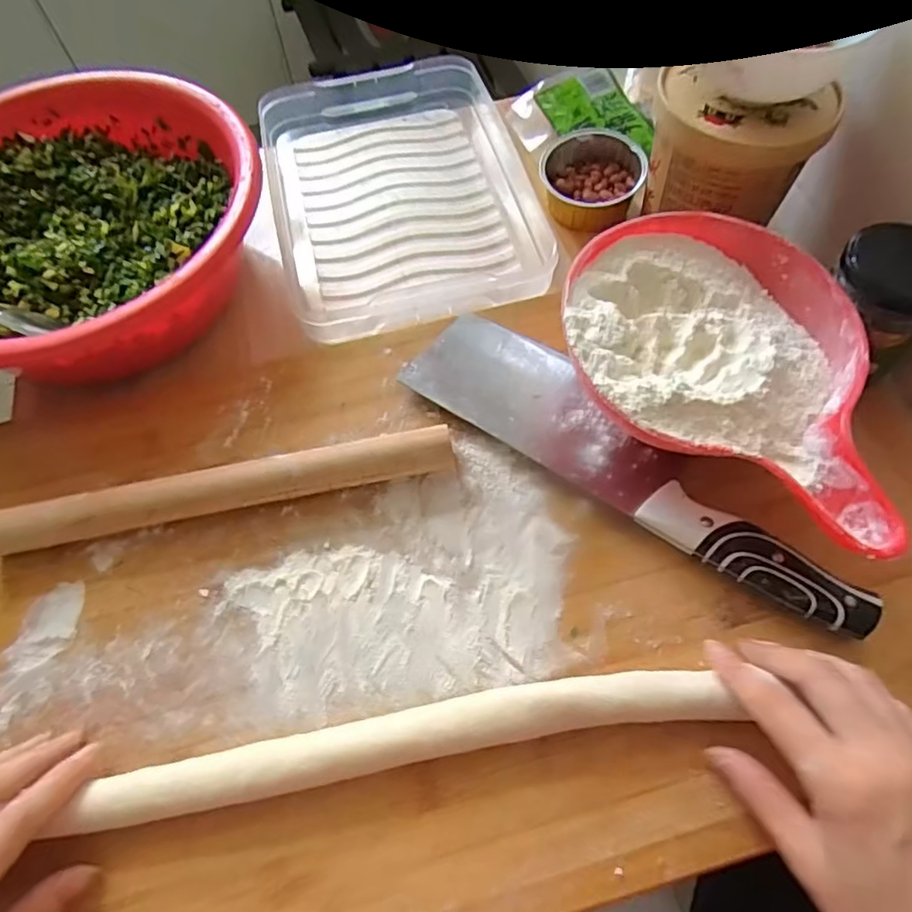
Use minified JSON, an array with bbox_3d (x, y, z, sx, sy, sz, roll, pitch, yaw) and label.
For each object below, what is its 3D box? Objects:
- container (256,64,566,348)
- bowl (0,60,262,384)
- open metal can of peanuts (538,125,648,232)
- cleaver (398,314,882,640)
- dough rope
[{"bbox_3d":[-0.042,-0.221,0.506,0.210,0.042,0.283,-14,60,-5],"label":"container"},{"bbox_3d":[-0.270,-0.155,0.443,0.260,0.092,0.253,-1,60,2],"label":"bowl"},{"bbox_3d":[0.108,-0.223,0.491,0.079,0.034,0.079,-1,61,2],"label":"open metal can of peanuts"},{"bbox_3d":[0.104,-0.005,0.368,0.288,0.017,0.079,32,66,19],"label":"cleaver"},{"bbox_3d":[-0.025,0.138,0.295,0.303,0.021,0.030,-11,60,-2],"label":"dough rope"}]

